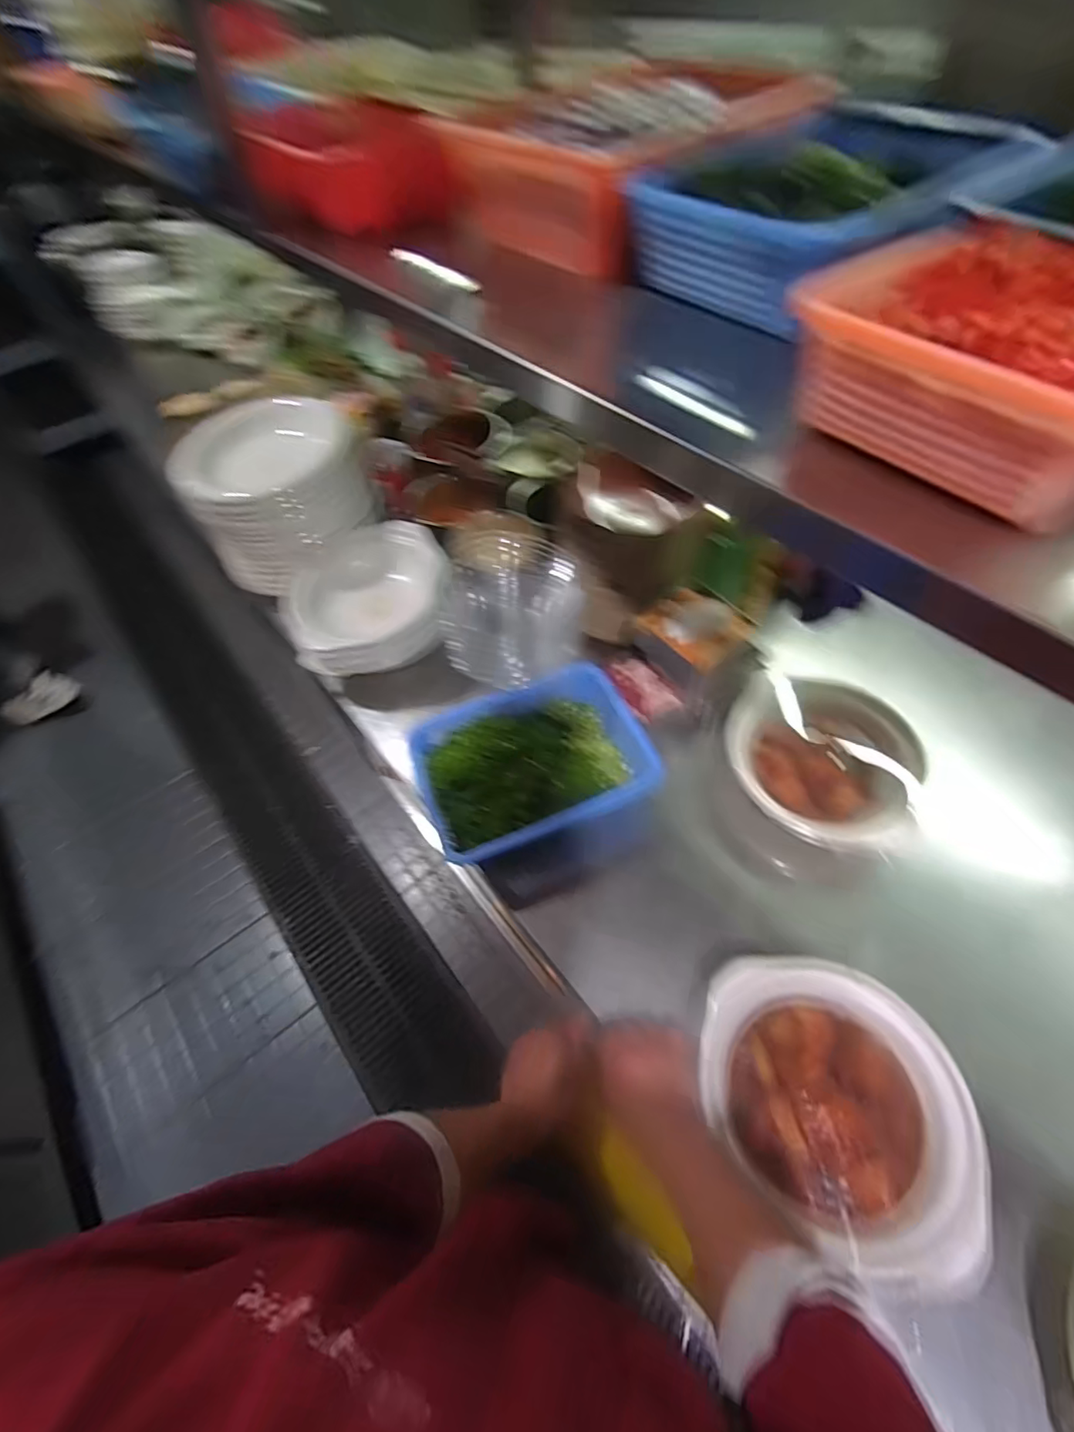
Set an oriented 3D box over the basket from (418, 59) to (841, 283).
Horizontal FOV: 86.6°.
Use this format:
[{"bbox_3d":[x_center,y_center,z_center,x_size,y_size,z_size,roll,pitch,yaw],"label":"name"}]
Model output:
[{"bbox_3d":[0.123,-0.570,0.589,0.335,0.086,0.209,-37,60,-20],"label":"basket"}]

